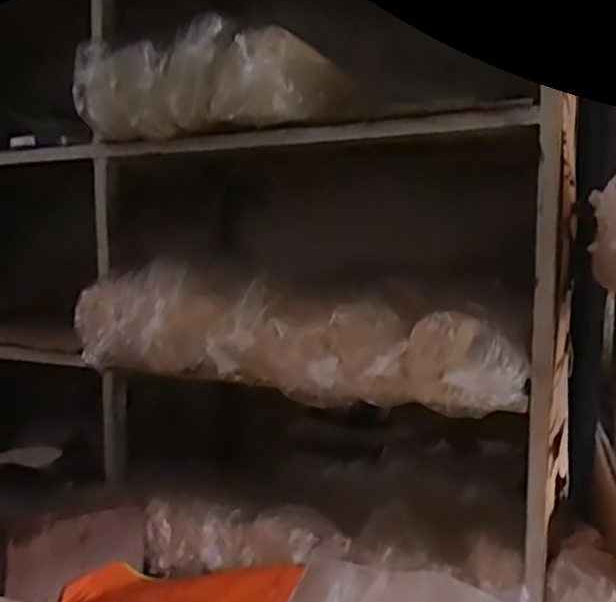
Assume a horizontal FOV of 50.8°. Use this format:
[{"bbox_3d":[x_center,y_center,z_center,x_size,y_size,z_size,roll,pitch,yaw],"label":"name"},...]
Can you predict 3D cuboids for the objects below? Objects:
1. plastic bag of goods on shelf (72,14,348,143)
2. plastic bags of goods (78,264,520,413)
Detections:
[{"bbox_3d":[-0.164,-0.336,1.025,0.410,0.145,0.163,3,6,31],"label":"plastic bag of goods on shelf"},{"bbox_3d":[-0.035,0.050,0.960,0.673,0.161,0.164,1,5,21],"label":"plastic bags of goods"}]

